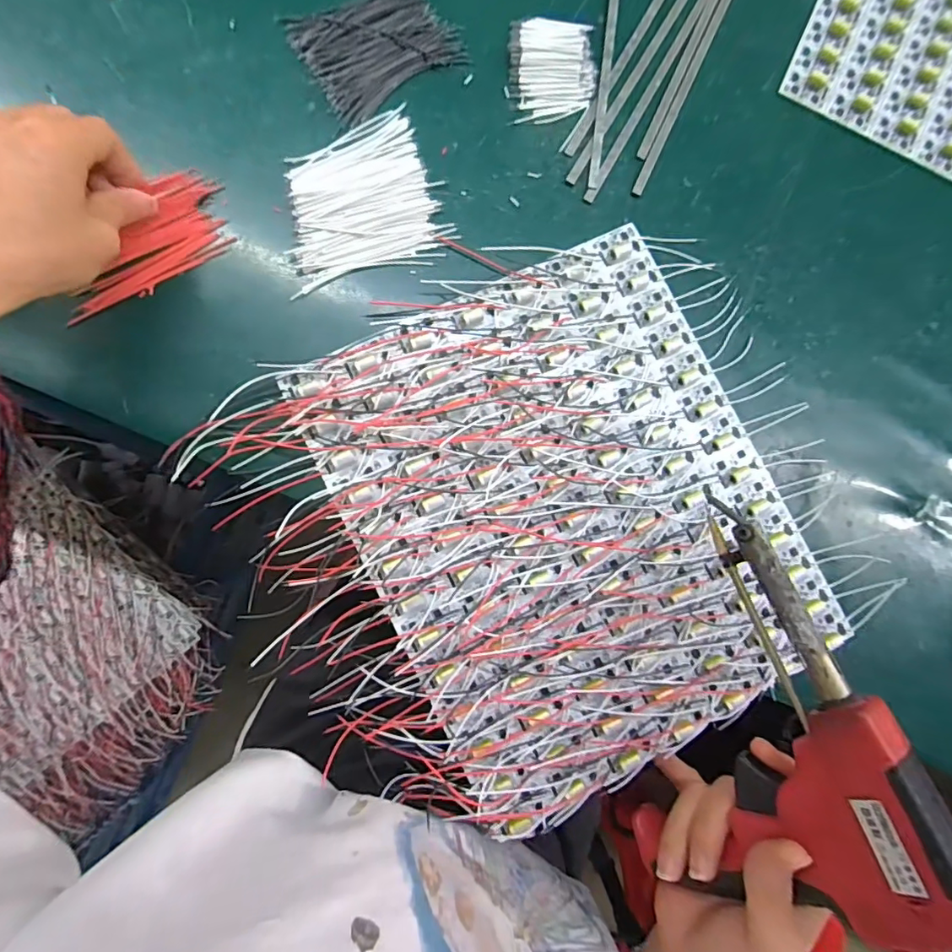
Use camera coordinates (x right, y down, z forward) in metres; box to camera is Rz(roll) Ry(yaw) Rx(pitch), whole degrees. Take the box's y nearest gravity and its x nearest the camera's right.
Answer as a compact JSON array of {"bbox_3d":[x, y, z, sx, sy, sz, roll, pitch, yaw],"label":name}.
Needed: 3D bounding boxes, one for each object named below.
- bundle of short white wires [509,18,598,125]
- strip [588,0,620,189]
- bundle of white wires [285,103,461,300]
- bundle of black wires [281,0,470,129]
[{"bbox_3d":[0.051,-0.268,0.331,0.057,0.009,0.071,-1,83,-6],"label":"bundle of short white wires"},{"bbox_3d":[0.095,-0.333,0.345,0.008,0.004,0.295,8,82,-5],"label":"strip"},{"bbox_3d":[-0.073,-0.170,0.310,0.099,0.004,0.094,-23,86,-8],"label":"bundle of white wires"},{"bbox_3d":[-0.063,-0.278,0.324,0.095,0.005,0.075,-34,88,-9],"label":"bundle of black wires"}]

